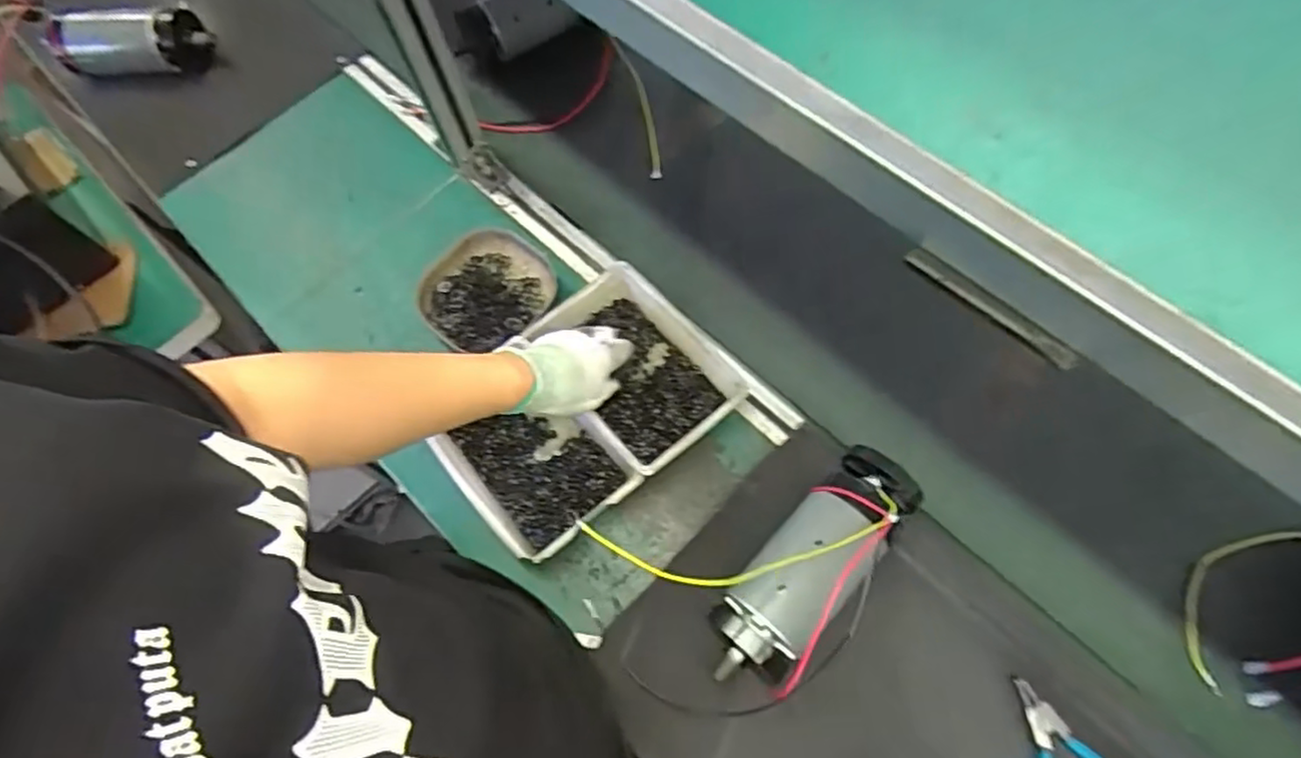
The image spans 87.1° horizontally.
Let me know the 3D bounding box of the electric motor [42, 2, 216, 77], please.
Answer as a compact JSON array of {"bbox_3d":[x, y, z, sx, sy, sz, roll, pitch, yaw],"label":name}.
[{"bbox_3d":[-0.732,-0.481,0.967,0.213,0.077,0.075,-1,68,4],"label":"electric motor"}]

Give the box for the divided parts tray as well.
[{"bbox_3d":[-0.065,0.032,0.702,0.279,0.073,0.200,-38,69,-16],"label":"divided parts tray"}]

